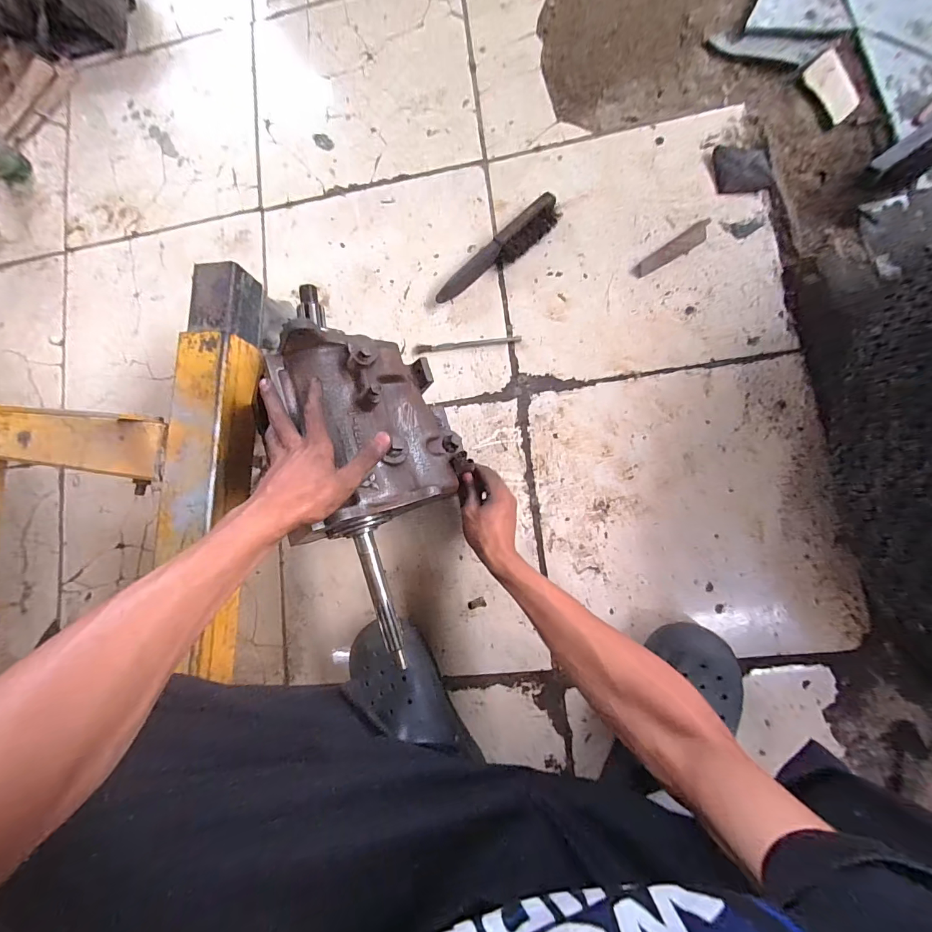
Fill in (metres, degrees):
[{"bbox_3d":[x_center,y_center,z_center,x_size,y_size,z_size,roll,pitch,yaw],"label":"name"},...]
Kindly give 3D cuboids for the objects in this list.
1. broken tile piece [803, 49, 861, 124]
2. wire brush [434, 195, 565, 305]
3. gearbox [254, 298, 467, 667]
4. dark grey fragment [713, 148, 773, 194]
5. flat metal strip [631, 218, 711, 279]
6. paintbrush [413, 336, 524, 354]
[{"bbox_3d":[0.545,-0.563,0.604,0.045,0.016,0.106,-22,81,5],"label":"broken tile piece"},{"bbox_3d":[0.050,-0.333,0.634,0.233,0.034,0.046,-38,80,2],"label":"wire brush"},{"bbox_3d":[-0.089,0.004,0.467,0.152,0.164,0.386,-20,82,5],"label":"gearbox"},{"bbox_3d":[0.412,-0.442,0.603,0.076,0.013,0.063,1,84,8],"label":"dark grey fragment"},{"bbox_3d":[0.311,-0.324,0.609,0.130,0.005,0.029,-34,81,3],"label":"flat metal strip"},{"bbox_3d":[0.000,-0.193,0.639,0.170,0.007,0.012,-4,83,7],"label":"paintbrush"}]

